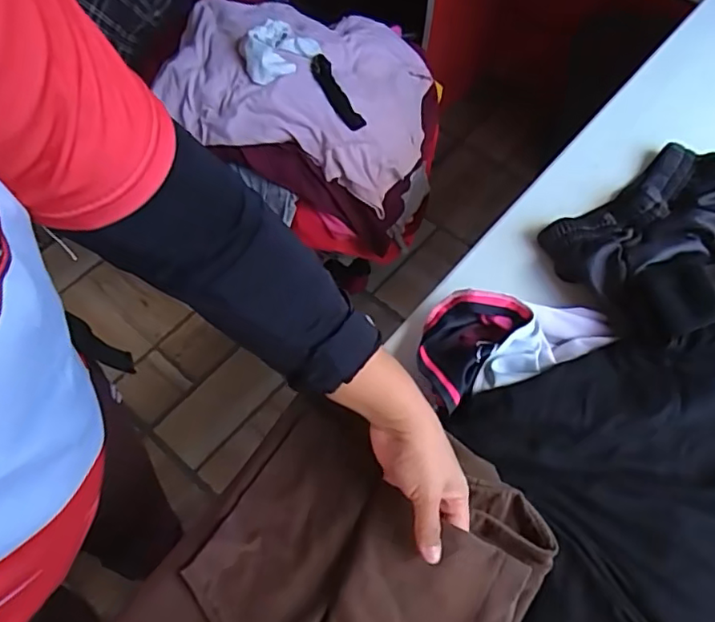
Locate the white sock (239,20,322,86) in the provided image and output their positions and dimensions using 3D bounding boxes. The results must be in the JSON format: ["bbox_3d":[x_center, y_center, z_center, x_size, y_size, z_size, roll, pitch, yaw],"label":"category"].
[{"bbox_3d":[-0.138,-0.448,0.977,0.095,0.058,0.148,25,64,13],"label":"white sock"}]

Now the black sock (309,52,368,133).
[{"bbox_3d":[-0.038,-0.379,1.002,0.043,0.019,0.154,-28,83,-15],"label":"black sock"}]

